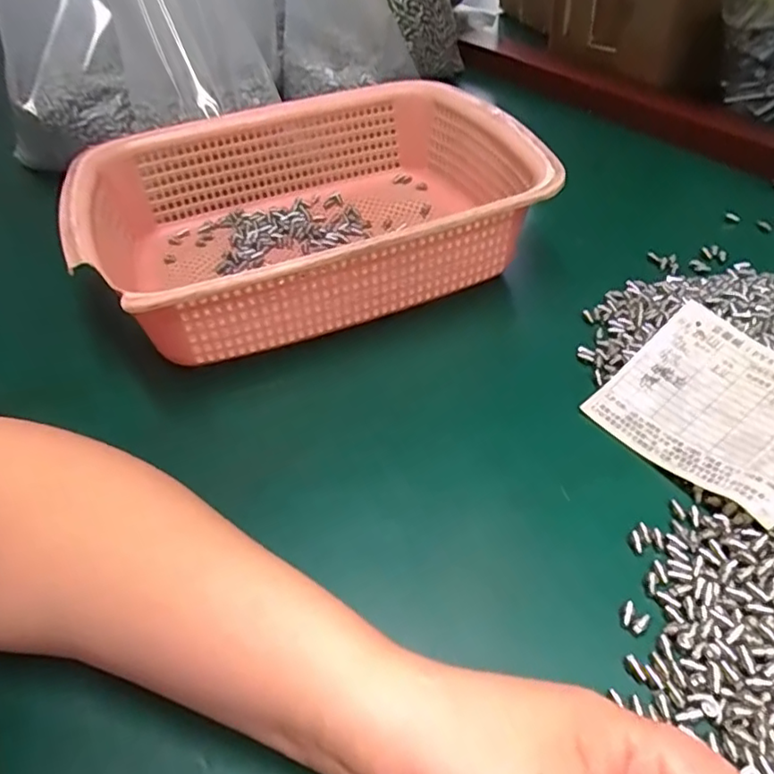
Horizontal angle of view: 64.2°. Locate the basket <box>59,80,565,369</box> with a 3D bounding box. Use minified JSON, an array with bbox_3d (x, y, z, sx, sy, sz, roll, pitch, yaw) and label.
[{"bbox_3d":[-0.056,-0.121,0.432,0.283,0.077,0.225,-19,46,-11],"label":"basket"}]

